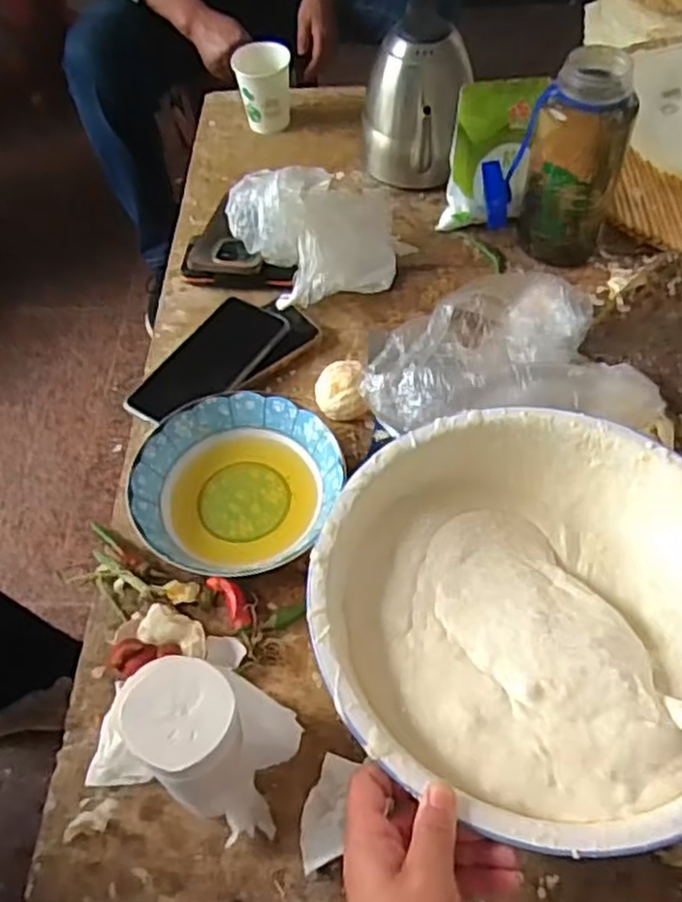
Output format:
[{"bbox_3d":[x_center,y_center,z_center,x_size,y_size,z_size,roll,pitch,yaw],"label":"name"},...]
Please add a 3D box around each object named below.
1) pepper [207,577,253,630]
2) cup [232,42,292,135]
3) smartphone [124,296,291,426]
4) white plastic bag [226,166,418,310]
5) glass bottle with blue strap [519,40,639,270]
[{"bbox_3d":[-0.086,0.115,0.569,0.018,0.018,0.052,-31,59,-16],"label":"pepper"},{"bbox_3d":[-0.093,-0.452,0.923,0.064,0.093,0.066,-2,56,2],"label":"cup"},{"bbox_3d":[-0.129,-0.085,0.700,0.082,0.014,0.162,25,61,19],"label":"smartphone"},{"bbox_3d":[-0.018,-0.224,0.750,0.183,0.089,0.138,-6,56,-1],"label":"white plastic bag"},{"bbox_3d":[0.225,-0.274,0.699,0.088,0.173,0.084,14,58,13],"label":"glass bottle with blue strap"}]

